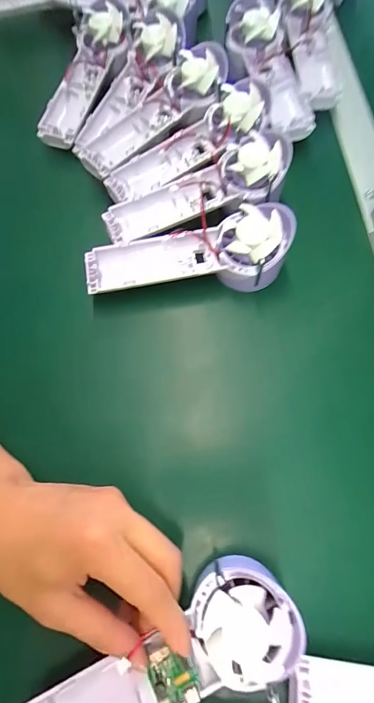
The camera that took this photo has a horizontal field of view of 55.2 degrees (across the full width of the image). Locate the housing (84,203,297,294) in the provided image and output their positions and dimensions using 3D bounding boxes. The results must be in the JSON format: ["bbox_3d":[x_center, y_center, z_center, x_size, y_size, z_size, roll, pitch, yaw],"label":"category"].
[{"bbox_3d":[0.002,-0.083,0.315,0.175,0.057,0.058,-7,71,0],"label":"housing"}]

